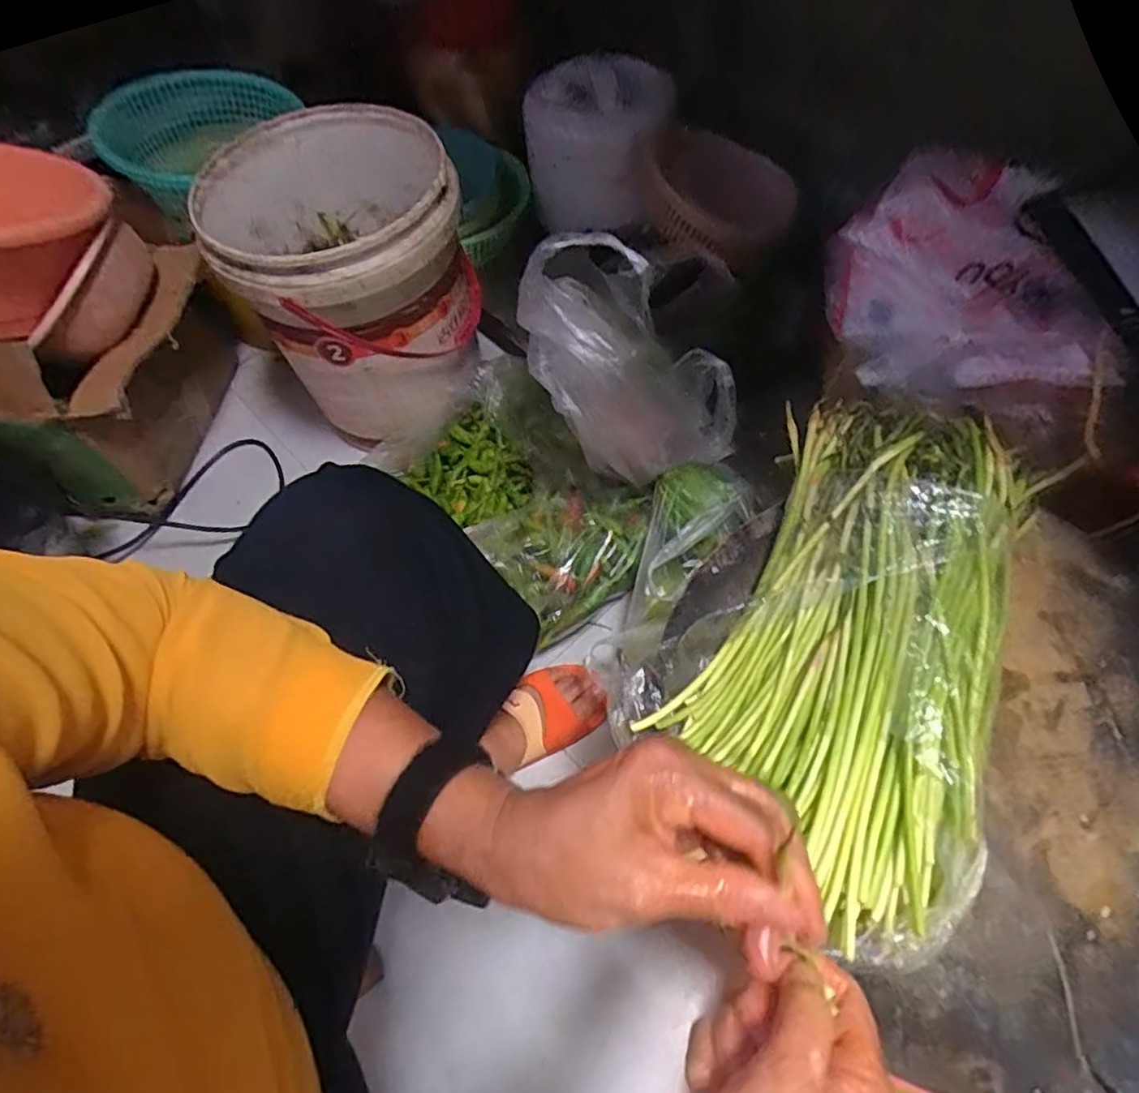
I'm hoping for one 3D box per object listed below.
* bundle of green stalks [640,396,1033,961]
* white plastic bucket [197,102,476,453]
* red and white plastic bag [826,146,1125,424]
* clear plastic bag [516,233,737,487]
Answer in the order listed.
[{"bbox_3d":[0.215,0.056,0.466,0.196,0.075,0.369,28,67,18],"label":"bundle of green stalks"},{"bbox_3d":[-0.294,-0.356,0.883,0.287,0.358,0.342,-25,63,-9],"label":"white plastic bucket"},{"bbox_3d":[0.341,-0.225,0.557,0.153,0.117,0.243,-14,61,-4],"label":"red and white plastic bag"},{"bbox_3d":[0.066,-0.204,0.698,0.214,0.250,0.136,-12,61,-2],"label":"clear plastic bag"}]

